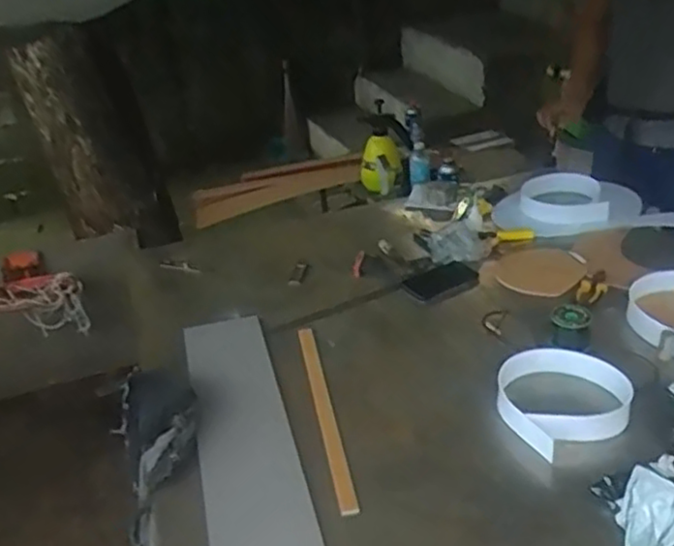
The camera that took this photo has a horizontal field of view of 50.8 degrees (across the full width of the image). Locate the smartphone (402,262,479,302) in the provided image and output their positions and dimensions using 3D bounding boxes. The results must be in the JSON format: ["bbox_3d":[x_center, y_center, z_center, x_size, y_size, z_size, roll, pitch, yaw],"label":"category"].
[{"bbox_3d":[0.227,0.019,1.537,0.159,0.015,0.099,-17,33,-16],"label":"smartphone"}]

